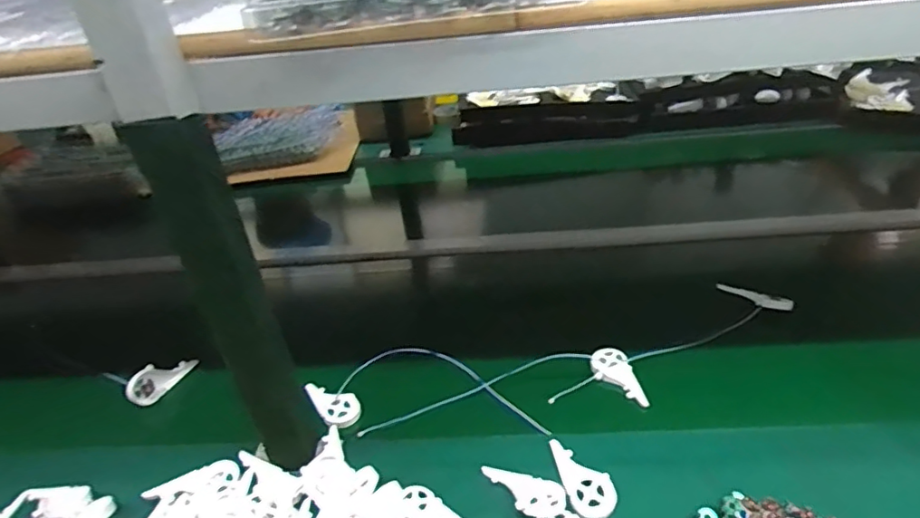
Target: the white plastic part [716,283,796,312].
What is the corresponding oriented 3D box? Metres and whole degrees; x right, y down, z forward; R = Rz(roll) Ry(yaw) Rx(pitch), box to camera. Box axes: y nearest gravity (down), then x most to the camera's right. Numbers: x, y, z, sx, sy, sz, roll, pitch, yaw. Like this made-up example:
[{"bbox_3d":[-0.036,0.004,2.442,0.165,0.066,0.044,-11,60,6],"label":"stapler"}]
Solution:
[{"bbox_3d":[0.418,0.054,0.782,0.099,0.015,0.023,22,44,34],"label":"white plastic part"}]

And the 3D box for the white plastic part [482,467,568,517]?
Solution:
[{"bbox_3d":[0.062,0.238,0.559,0.090,0.007,0.043,5,33,19],"label":"white plastic part"}]

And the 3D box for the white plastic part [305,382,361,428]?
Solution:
[{"bbox_3d":[-0.164,0.180,0.700,0.046,0.019,0.094,-30,42,-30],"label":"white plastic part"}]

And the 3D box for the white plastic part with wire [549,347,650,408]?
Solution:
[{"bbox_3d":[0.175,0.146,0.697,0.112,0.013,0.083,2,36,11],"label":"white plastic part with wire"}]

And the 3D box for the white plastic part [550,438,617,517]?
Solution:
[{"bbox_3d":[0.127,0.224,0.570,0.046,0.010,0.096,-12,35,-7],"label":"white plastic part"}]

